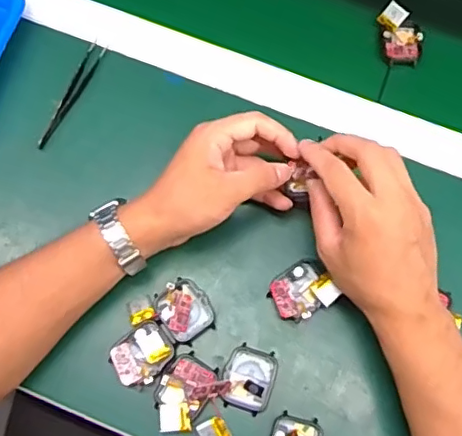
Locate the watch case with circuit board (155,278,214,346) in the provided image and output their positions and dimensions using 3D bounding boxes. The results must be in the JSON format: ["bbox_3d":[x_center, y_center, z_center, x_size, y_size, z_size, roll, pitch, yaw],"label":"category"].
[{"bbox_3d":[-0.037,0.073,0.454,0.041,0.006,0.045,-40,78,-13],"label":"watch case with circuit board"}]

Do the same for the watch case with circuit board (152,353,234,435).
[{"bbox_3d":[-0.035,0.133,0.427,0.045,0.015,0.055,35,74,9],"label":"watch case with circuit board"}]

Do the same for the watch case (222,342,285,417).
[{"bbox_3d":[0.014,0.125,0.440,0.041,0.008,0.047,23,73,5],"label":"watch case"}]

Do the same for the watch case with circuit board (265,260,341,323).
[{"bbox_3d":[0.056,0.058,0.458,0.049,0.015,0.042,-27,75,-10],"label":"watch case with circuit board"}]

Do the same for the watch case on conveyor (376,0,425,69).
[{"bbox_3d":[0.159,-0.169,0.525,0.041,0.022,0.055,2,72,-1],"label":"watch case on conveyor"}]

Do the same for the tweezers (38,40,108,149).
[{"bbox_3d":[-0.141,-0.110,0.509,0.016,0.005,0.111,21,73,5],"label":"tweezers"}]

